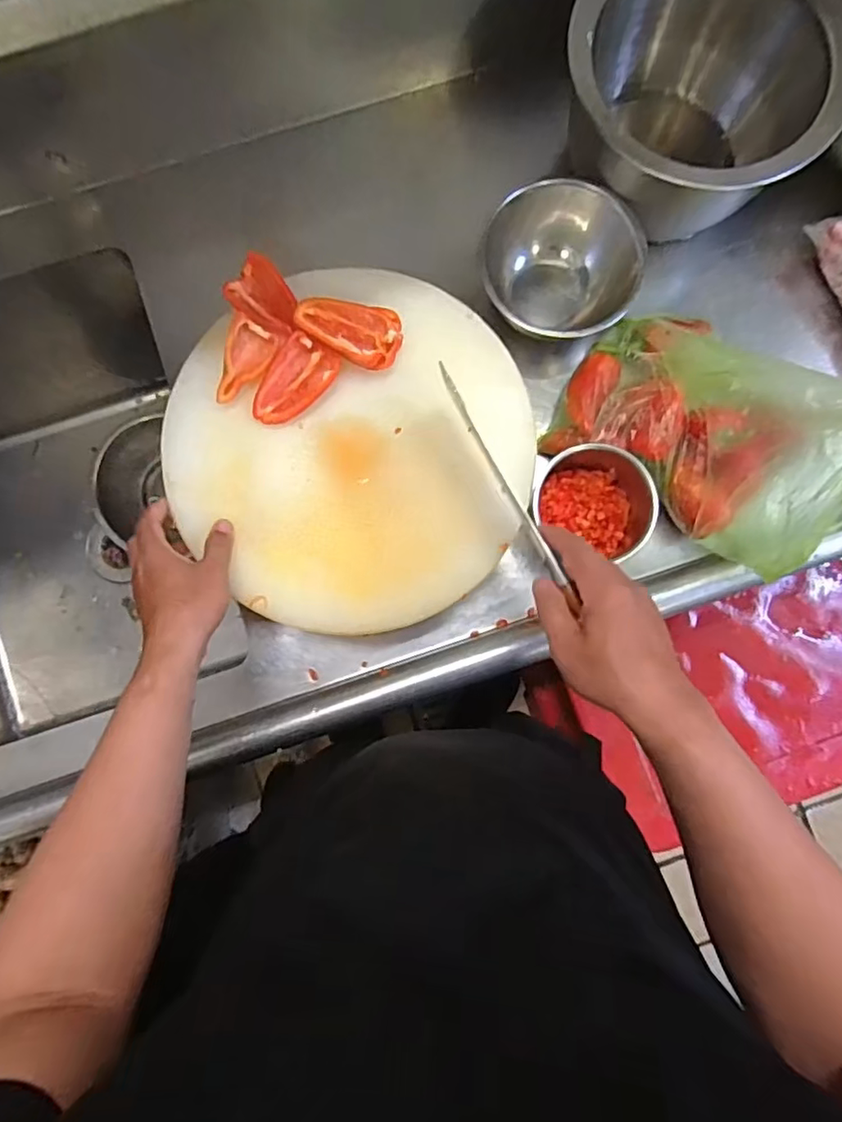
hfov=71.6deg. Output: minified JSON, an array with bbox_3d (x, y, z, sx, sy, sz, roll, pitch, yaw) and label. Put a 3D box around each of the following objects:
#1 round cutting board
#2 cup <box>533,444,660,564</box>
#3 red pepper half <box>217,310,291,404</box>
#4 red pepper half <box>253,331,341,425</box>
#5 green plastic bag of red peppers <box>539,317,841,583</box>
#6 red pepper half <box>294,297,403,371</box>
[{"bbox_3d":[-0.061,-0.105,0.568,0.332,0.042,0.333,0,84,0],"label":"round cutting board"},{"bbox_3d":[0.177,-0.068,0.585,0.114,0.073,0.100,31,85,3],"label":"cup"},{"bbox_3d":[-0.166,-0.190,0.558,0.048,0.022,0.085,23,84,2],"label":"red pepper half"},{"bbox_3d":[-0.123,-0.173,0.564,0.055,0.025,0.091,36,85,3],"label":"red pepper half"},{"bbox_3d":[0.270,-0.137,0.525,0.245,0.183,0.162,37,85,3],"label":"green plastic bag of red peppers"},{"bbox_3d":[-0.069,-0.218,0.557,0.098,0.031,0.055,15,84,1],"label":"red pepper half"}]

